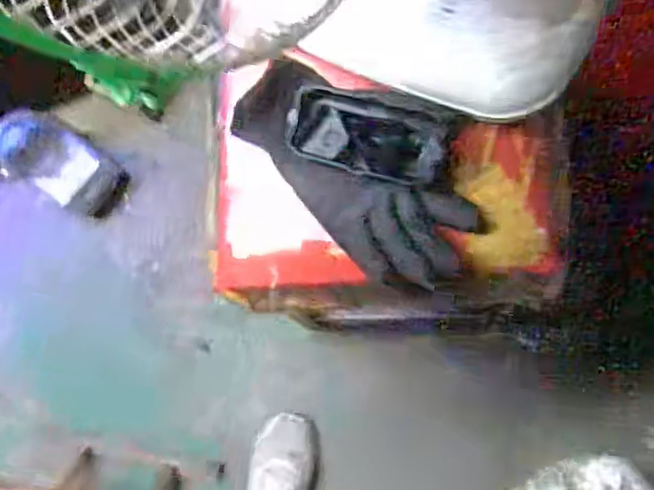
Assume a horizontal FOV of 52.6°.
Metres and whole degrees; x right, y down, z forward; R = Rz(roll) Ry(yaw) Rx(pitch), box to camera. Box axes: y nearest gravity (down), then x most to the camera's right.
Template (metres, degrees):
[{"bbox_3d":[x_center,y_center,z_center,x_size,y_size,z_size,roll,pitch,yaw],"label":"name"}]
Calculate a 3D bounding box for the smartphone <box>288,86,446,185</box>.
[{"bbox_3d":[0.028,-0.079,0.484,0.113,0.011,0.052,15,87,9],"label":"smartphone"}]

